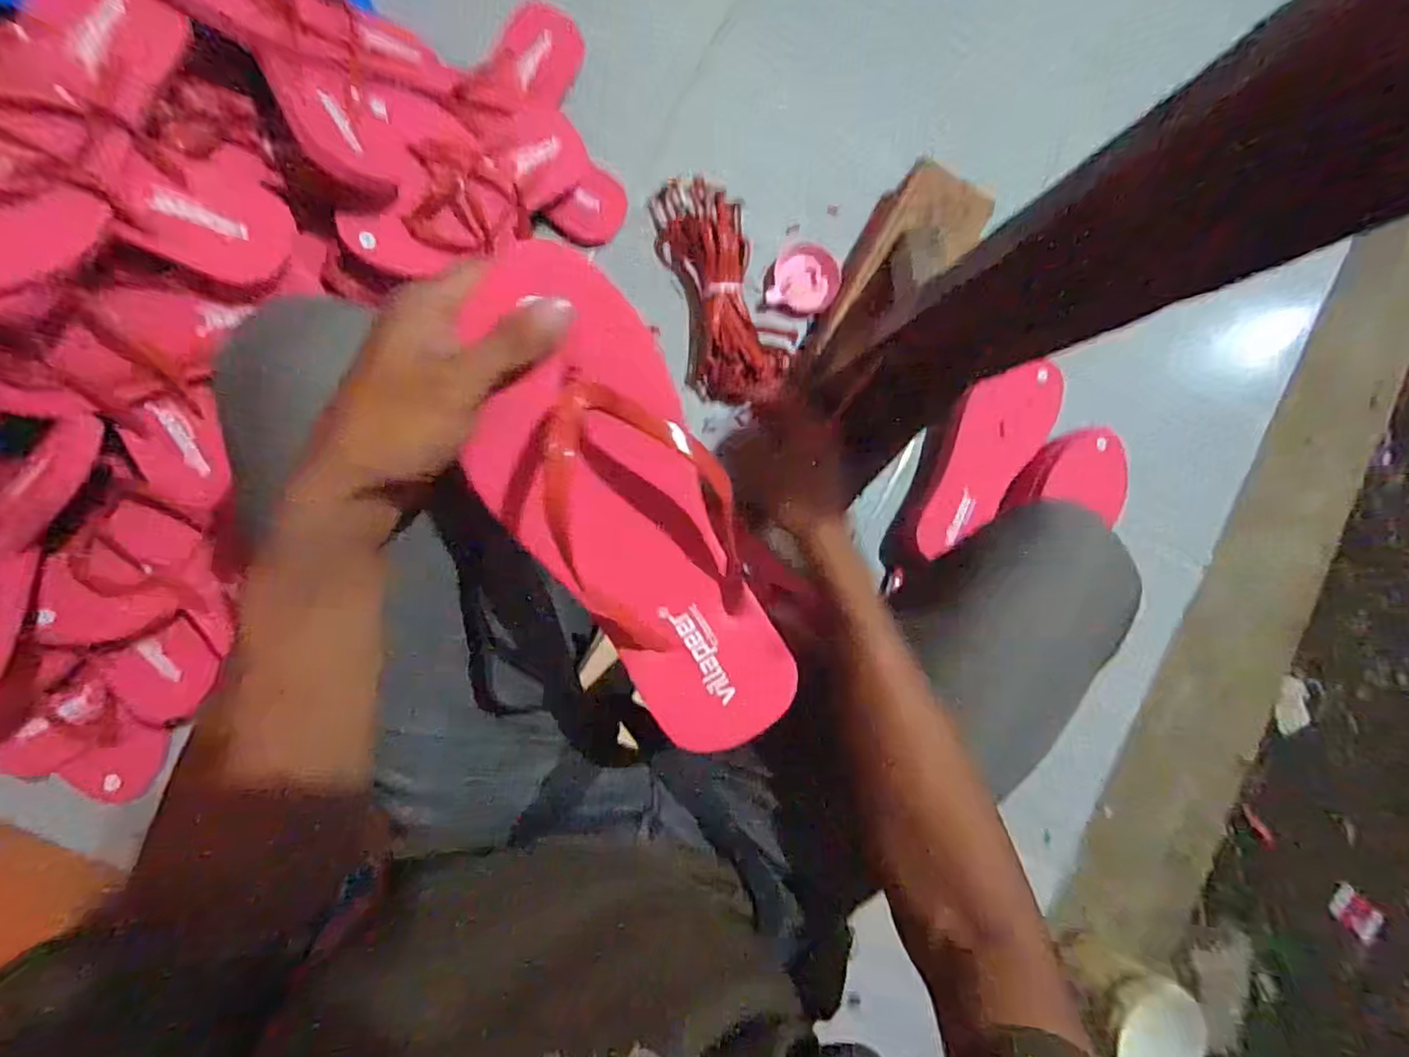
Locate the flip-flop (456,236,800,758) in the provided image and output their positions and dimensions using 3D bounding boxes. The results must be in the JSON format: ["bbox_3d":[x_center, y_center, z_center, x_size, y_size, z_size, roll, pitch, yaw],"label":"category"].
[{"bbox_3d":[-0.029,0.005,0.272,0.093,0.041,0.235,-28,113,-8],"label":"flip-flop"}]

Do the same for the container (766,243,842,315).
[{"bbox_3d":[0.109,-0.275,0.674,0.082,0.028,0.075,0,88,-8],"label":"container"}]

